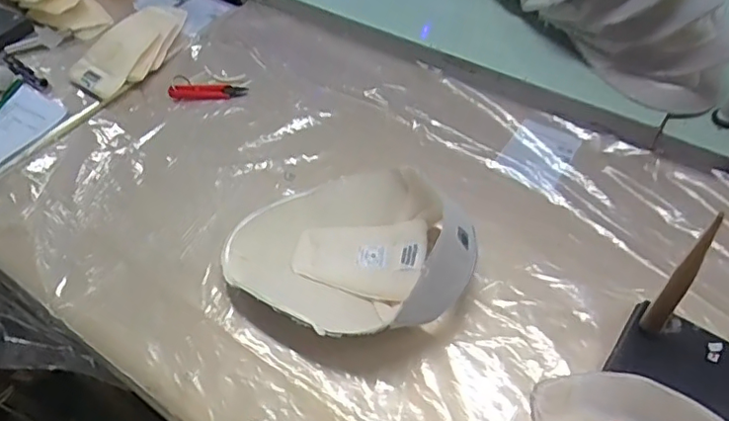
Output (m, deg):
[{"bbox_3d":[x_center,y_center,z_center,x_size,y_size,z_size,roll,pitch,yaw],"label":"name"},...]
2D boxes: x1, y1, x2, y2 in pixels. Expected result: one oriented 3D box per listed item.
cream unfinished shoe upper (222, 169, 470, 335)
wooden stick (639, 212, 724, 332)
[{"bbox_3d":[-0.018,0.032,0.577,0.246,0.083,0.188,9,52,11],"label":"cream unfinished shoe upper"},{"bbox_3d":[0.247,0.059,0.463,0.016,0.154,0.018,33,60,27],"label":"wooden stick"}]

